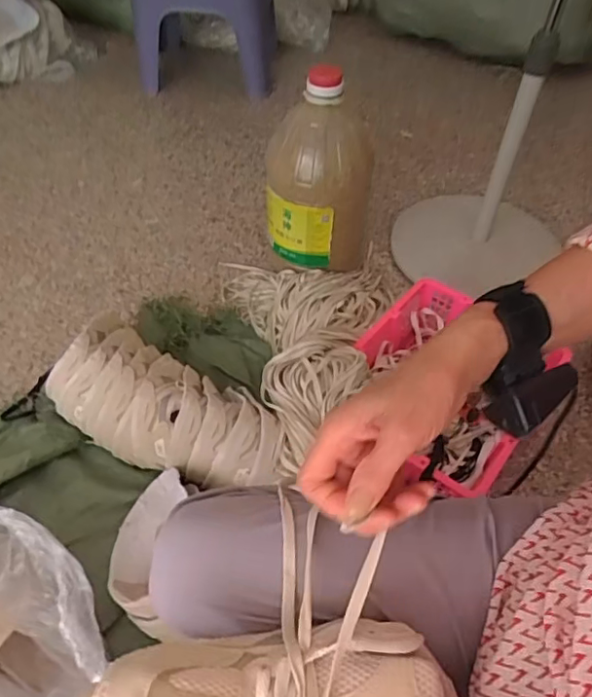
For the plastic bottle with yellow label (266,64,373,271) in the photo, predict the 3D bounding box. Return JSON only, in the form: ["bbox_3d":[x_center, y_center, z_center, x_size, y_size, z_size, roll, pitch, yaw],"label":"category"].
[{"bbox_3d":[0.047,-0.332,1.114,0.203,0.345,0.176,6,50,3],"label":"plastic bottle with yellow label"}]

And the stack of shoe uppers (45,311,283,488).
[{"bbox_3d":[-0.195,0.093,0.877,0.382,0.110,0.190,26,53,19],"label":"stack of shoe uppers"}]

